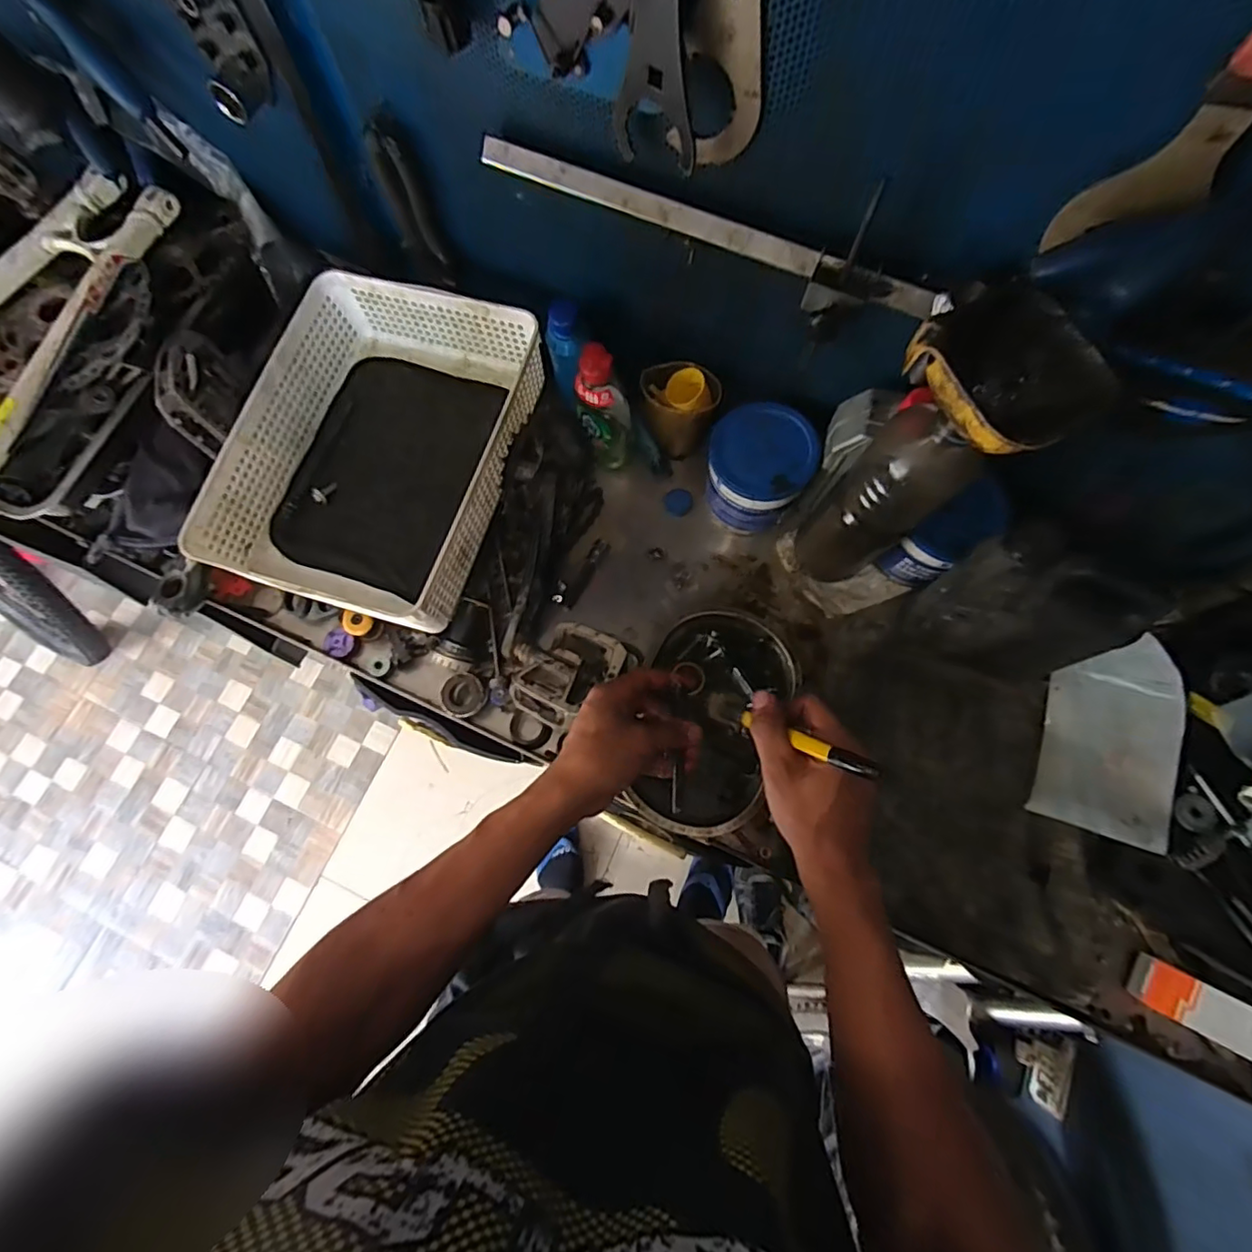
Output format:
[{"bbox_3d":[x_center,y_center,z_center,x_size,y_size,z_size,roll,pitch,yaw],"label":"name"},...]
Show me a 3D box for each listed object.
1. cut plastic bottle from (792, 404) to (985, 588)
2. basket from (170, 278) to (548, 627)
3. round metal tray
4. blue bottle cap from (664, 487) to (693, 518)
[{"bbox_3d":[0.216,-0.102,0.521,0.070,0.245,0.083,-42,77,-10],"label":"cut plastic bottle"},{"bbox_3d":[-0.244,-0.173,0.596,0.248,0.100,0.328,16,75,6],"label":"basket"},{"bbox_3d":[0.082,0.092,0.577,0.135,0.039,0.215,21,76,7],"label":"round metal tray"},{"bbox_3d":[0.058,-0.138,0.653,0.031,0.015,0.029,0,74,2],"label":"blue bottle cap"}]

